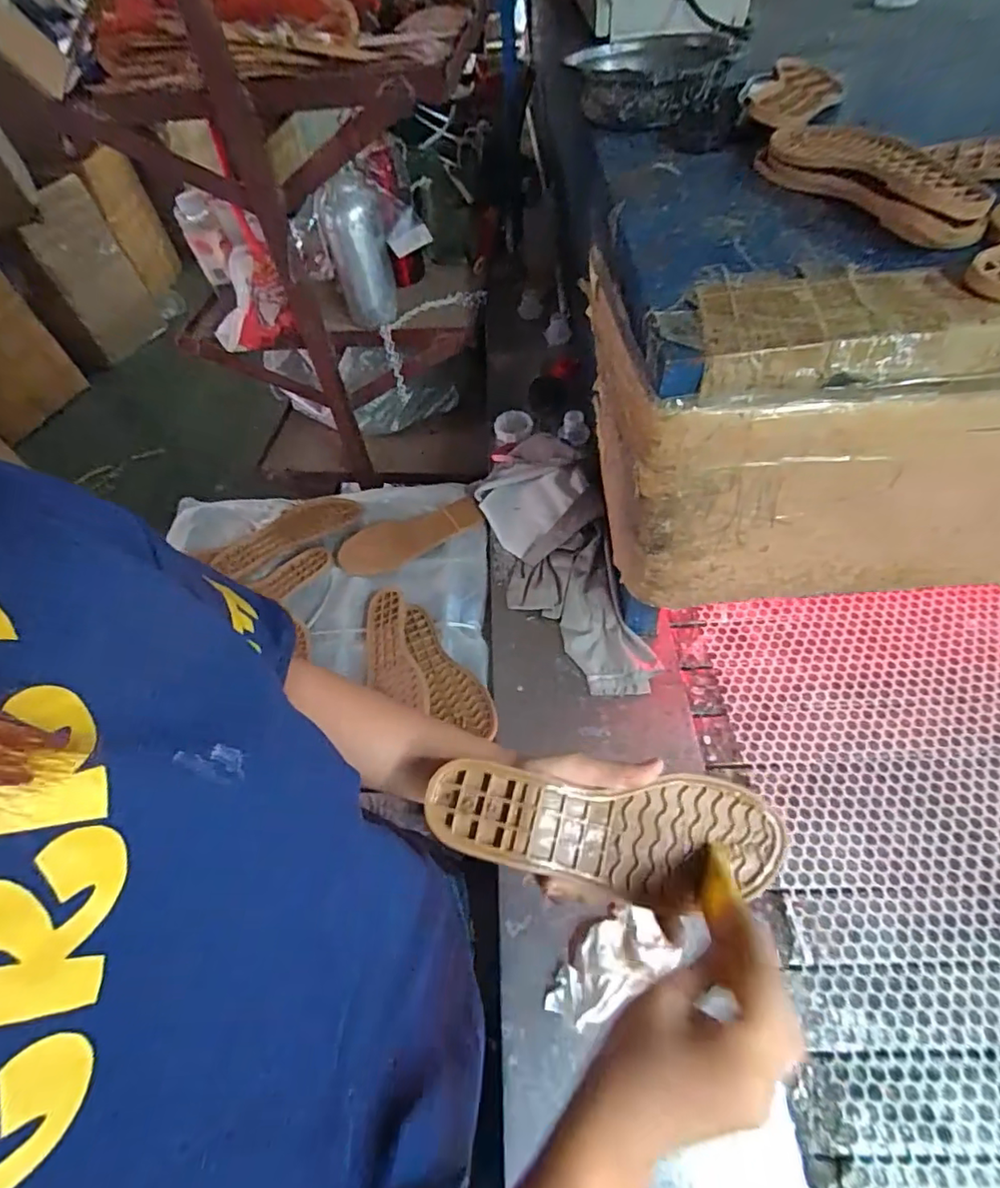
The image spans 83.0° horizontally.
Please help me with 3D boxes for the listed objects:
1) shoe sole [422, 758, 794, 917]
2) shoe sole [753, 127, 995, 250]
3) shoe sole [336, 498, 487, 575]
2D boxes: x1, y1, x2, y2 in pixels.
[{"bbox_3d":[0.072,0.159,0.382,0.235,0.027,0.075,8,72,-7],"label":"shoe sole"},{"bbox_3d":[0.348,-0.394,0.529,0.094,0.040,0.256,-18,54,-6],"label":"shoe sole"},{"bbox_3d":[-0.140,-0.087,0.883,0.225,0.016,0.095,-17,55,-7],"label":"shoe sole"}]

